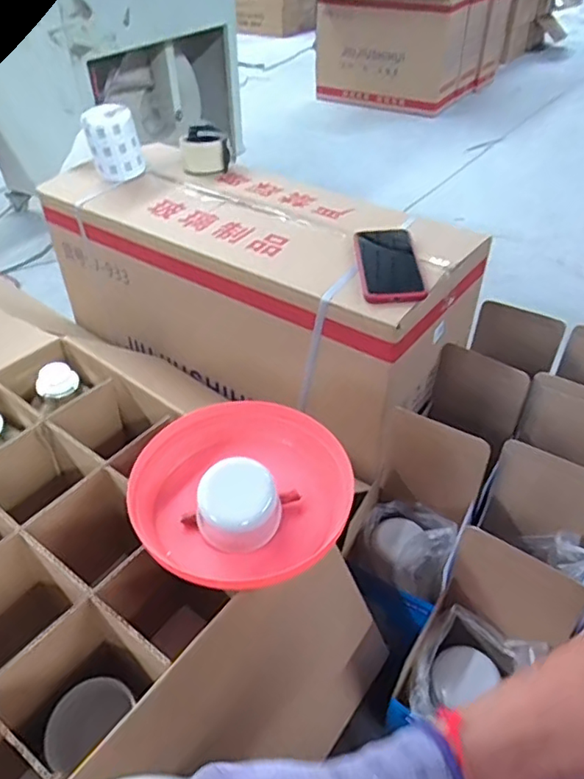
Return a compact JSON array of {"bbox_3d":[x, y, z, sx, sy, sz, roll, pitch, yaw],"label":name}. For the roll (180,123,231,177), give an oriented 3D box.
[{"bbox_3d":[-0.158,-0.432,1.053,0.086,0.058,0.086,-7,41,-8],"label":"roll"}]

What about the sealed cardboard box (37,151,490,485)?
[{"bbox_3d":[-0.085,-0.183,1.002,0.722,0.261,0.300,23,46,24],"label":"sealed cardboard box"}]

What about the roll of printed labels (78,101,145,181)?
[{"bbox_3d":[-0.311,-0.424,1.009,0.077,0.110,0.080,31,50,31],"label":"roll of printed labels"}]

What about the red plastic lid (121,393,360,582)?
[{"bbox_3d":[-0.040,0.103,0.612,0.180,0.084,0.211,16,43,18],"label":"red plastic lid"}]

